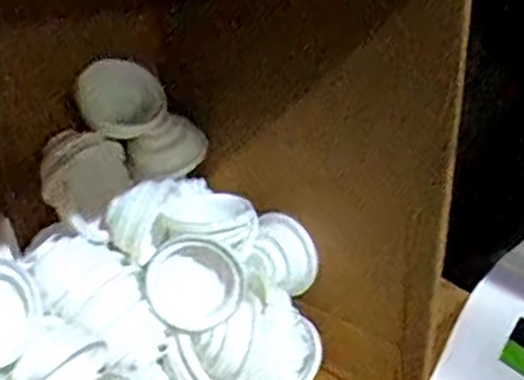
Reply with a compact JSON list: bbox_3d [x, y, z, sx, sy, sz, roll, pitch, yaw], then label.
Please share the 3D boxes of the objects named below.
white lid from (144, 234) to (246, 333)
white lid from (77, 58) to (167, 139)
[{"bbox_3d":[-0.057,0.082,0.599,0.079,0.093,0.031,0,26,-5],"label":"white lid"},{"bbox_3d":[-0.130,-0.086,0.654,0.072,0.075,0.017,-44,19,-13],"label":"white lid"}]

